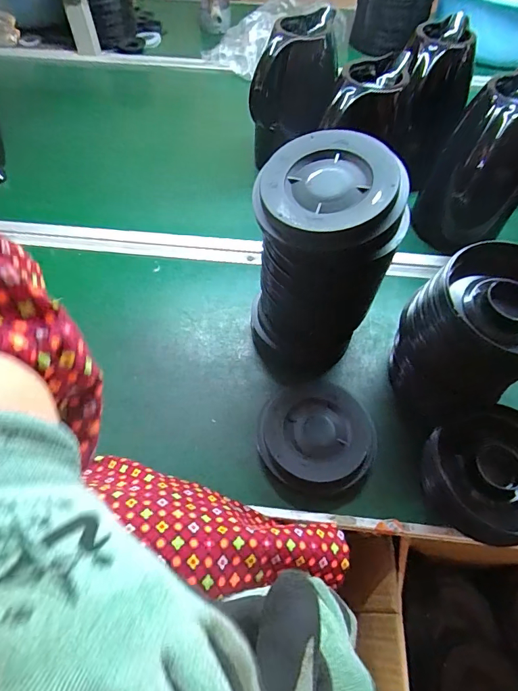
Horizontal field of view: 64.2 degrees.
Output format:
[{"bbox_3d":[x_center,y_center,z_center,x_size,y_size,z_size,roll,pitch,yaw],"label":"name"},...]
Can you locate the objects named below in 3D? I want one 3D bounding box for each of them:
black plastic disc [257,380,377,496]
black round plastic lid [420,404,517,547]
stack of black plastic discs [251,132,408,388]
[{"bbox_3d":[0.060,0.096,0.436,0.116,0.028,0.111,0,57,-1],"label":"black plastic disc"},{"bbox_3d":[0.221,0.122,0.397,0.124,0.021,0.120,-17,58,30],"label":"black round plastic lid"},{"bbox_3d":[0.060,-0.073,0.419,0.126,0.237,0.111,-7,57,-5],"label":"stack of black plastic discs"}]

